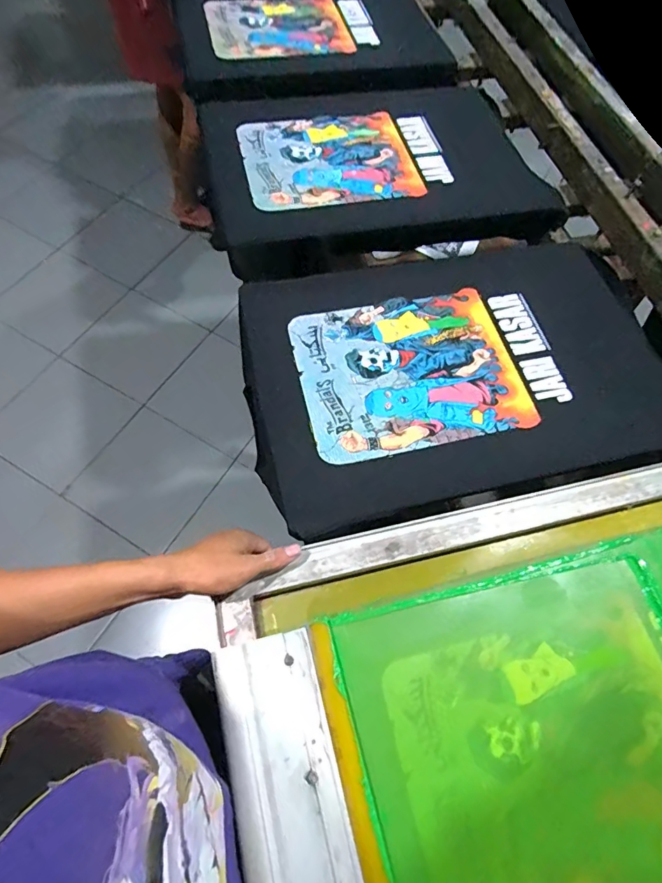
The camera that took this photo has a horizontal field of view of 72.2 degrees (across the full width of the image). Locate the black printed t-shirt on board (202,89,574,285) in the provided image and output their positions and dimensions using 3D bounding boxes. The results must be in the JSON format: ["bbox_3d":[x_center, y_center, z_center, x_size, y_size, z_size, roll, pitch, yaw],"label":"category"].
[{"bbox_3d":[0.066,-0.533,0.917,0.594,0.107,0.401,-7,65,-9],"label":"black printed t-shirt on board"}]

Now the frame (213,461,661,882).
[{"bbox_3d":[0.273,0.300,0.452,0.699,0.064,0.517,-11,66,-8],"label":"frame"}]

